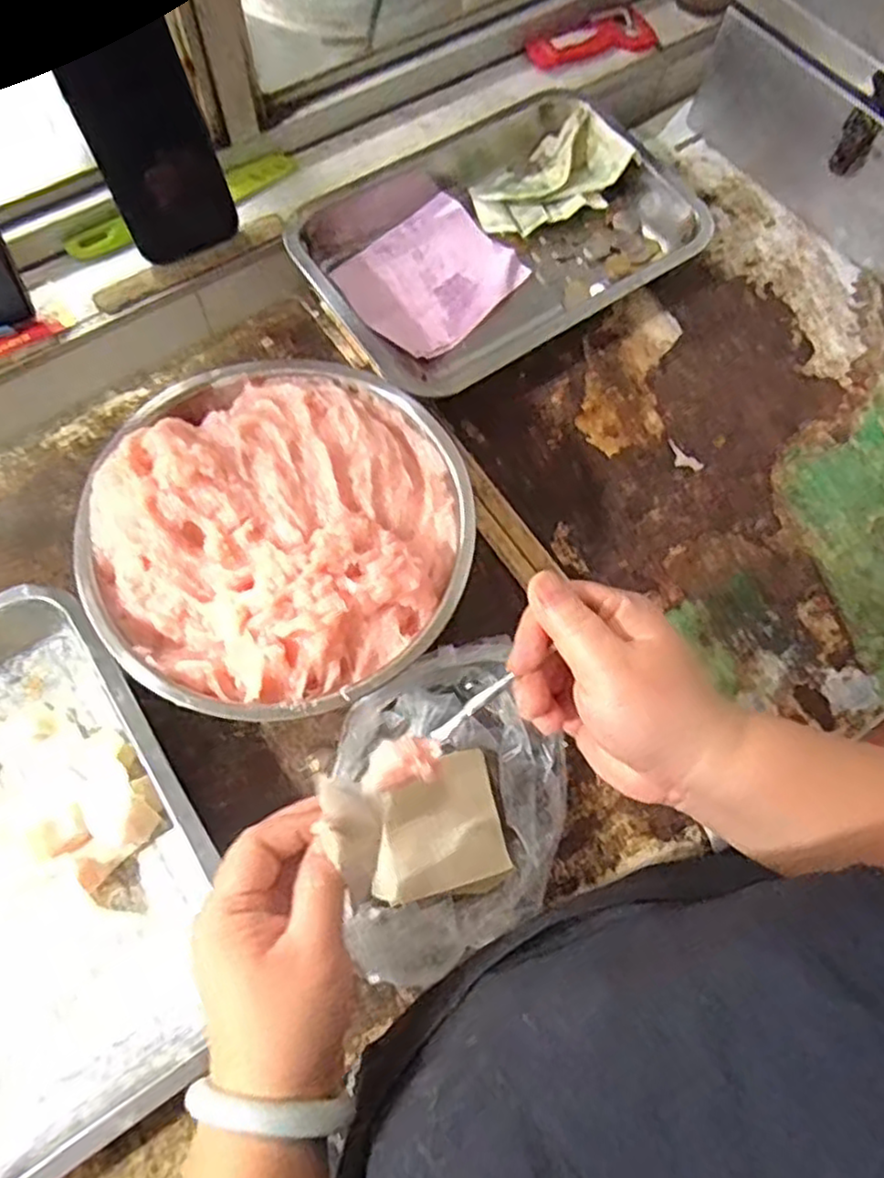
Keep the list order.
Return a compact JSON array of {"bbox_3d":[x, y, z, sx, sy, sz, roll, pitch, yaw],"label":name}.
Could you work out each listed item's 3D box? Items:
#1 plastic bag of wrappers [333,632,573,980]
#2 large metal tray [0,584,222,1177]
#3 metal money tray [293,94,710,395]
[{"bbox_3d":[0.001,0.134,0.445,0.171,0.047,0.169,-21,73,-9],"label":"plastic bag of wrappers"},{"bbox_3d":[-0.263,0.173,0.424,0.234,0.047,0.302,-32,75,-12],"label":"large metal tray"},{"bbox_3d":[0.041,-0.291,0.595,0.306,0.047,0.228,-32,75,-12],"label":"metal money tray"}]

